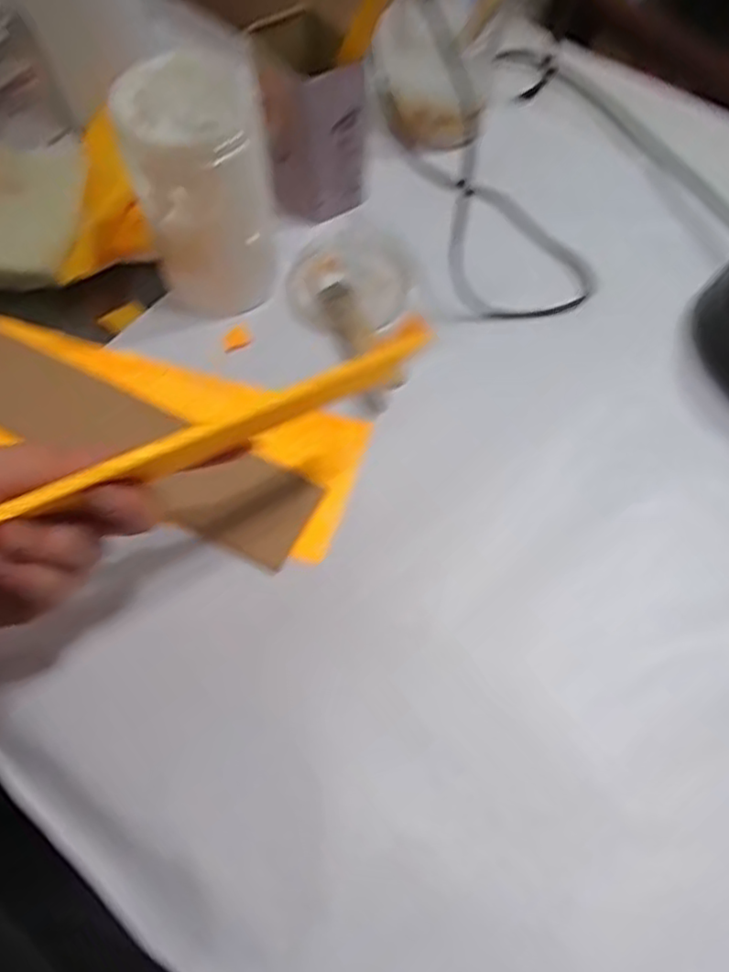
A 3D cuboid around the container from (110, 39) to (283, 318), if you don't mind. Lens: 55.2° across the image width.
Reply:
[{"bbox_3d":[-0.102,-0.191,0.447,0.081,0.131,0.092,-8,64,-4],"label":"container"}]

